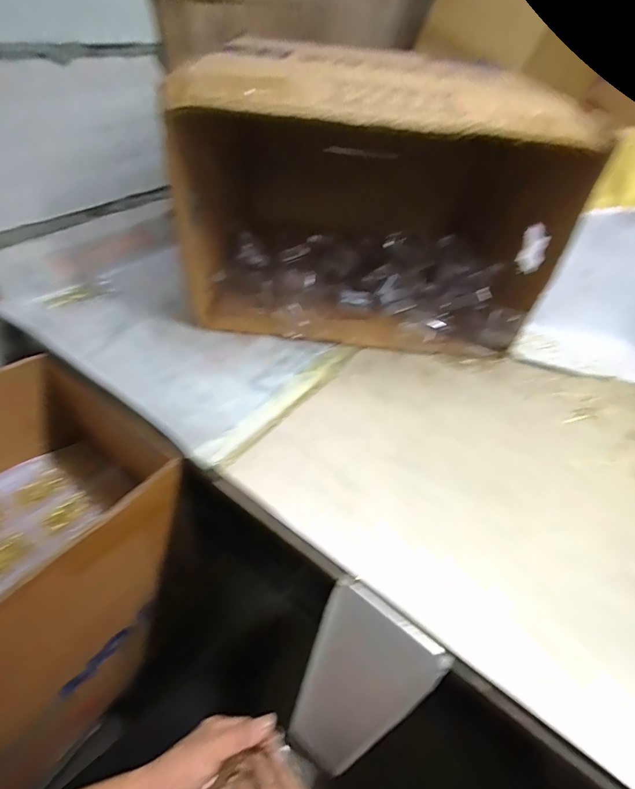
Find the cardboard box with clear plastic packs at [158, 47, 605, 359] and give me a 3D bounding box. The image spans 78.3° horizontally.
[{"bbox_3d":[0.078,-0.326,0.659,0.530,0.347,0.364,6,44,0],"label":"cardboard box with clear plastic packs"}]

